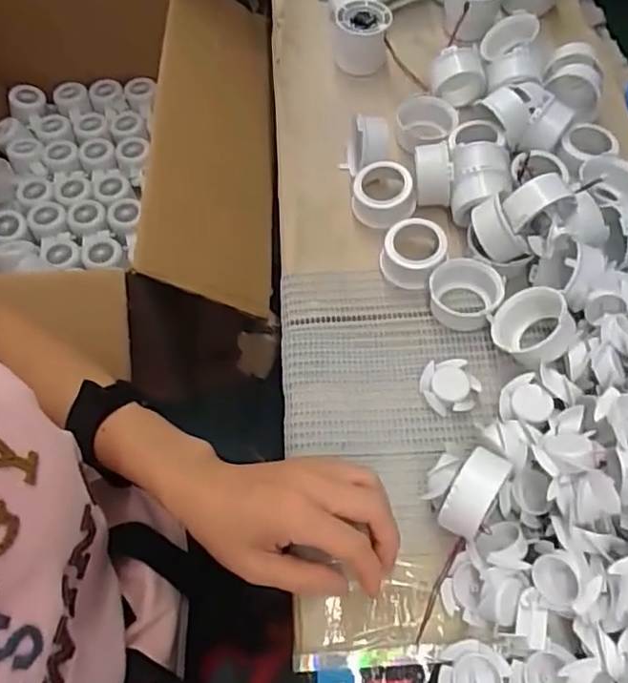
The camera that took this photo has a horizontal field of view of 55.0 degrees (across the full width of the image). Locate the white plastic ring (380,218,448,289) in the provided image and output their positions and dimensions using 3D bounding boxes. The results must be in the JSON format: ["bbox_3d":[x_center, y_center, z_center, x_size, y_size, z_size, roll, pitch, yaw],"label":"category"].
[{"bbox_3d":[0.077,-0.069,0.472,0.048,0.032,0.046,-1,60,2],"label":"white plastic ring"}]

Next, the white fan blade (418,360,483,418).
[{"bbox_3d":[0.096,0.032,0.431,0.039,0.012,0.038,-1,60,2],"label":"white fan blade"}]

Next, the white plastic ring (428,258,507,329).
[{"bbox_3d":[0.115,-0.036,0.459,0.051,0.030,0.056,-1,60,2],"label":"white plastic ring"}]

